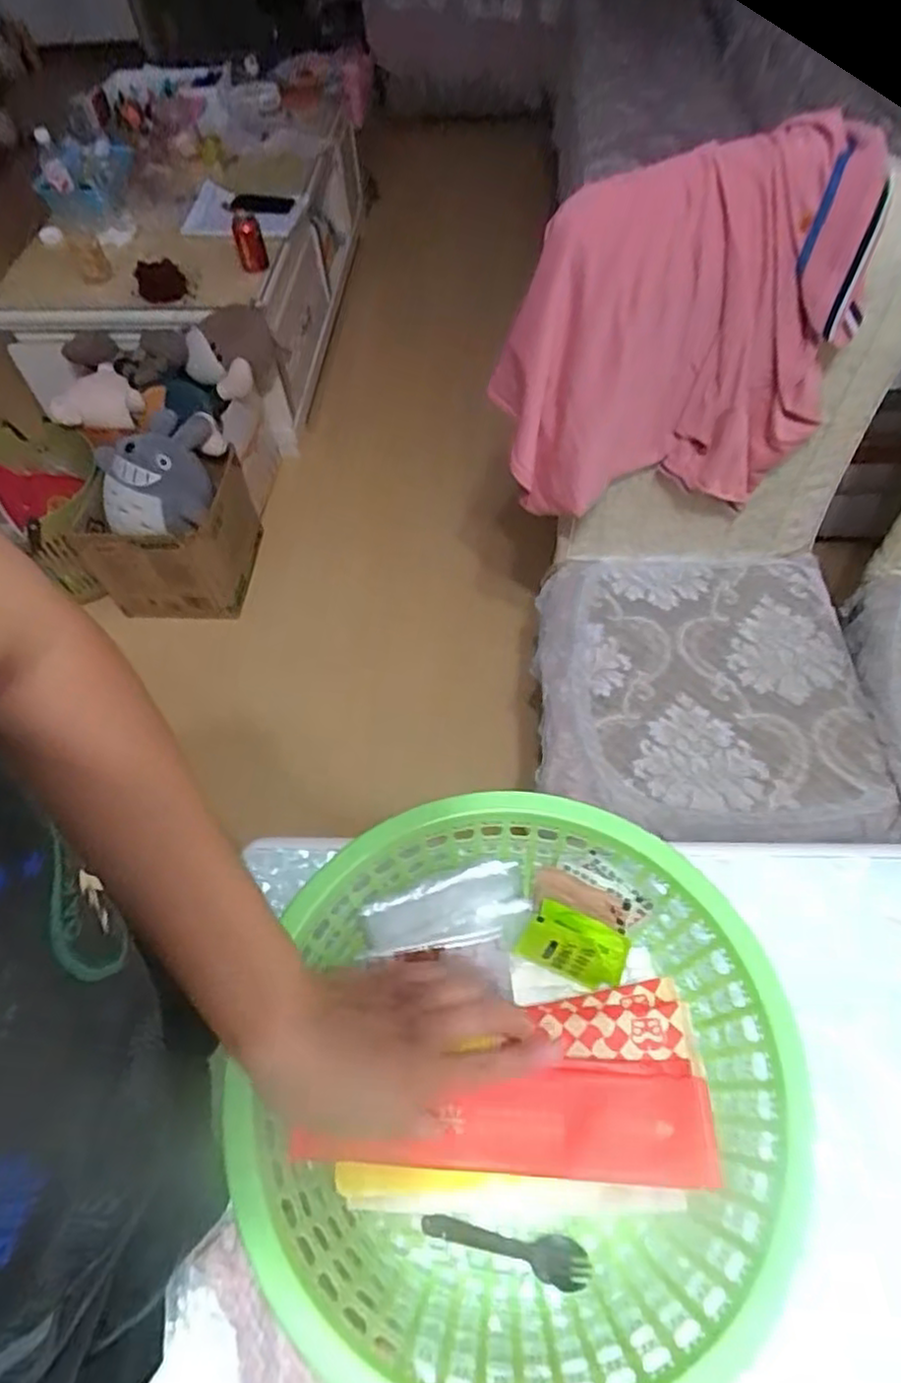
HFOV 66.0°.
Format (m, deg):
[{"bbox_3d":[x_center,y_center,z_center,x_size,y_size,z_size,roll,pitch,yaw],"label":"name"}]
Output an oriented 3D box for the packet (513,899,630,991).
[{"bbox_3d":[0.086,0.182,0.485,0.072,0.061,0.020,15,27,6],"label":"packet"}]

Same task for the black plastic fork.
[{"bbox_3d":[0.033,0.342,0.427,0.100,0.014,0.022,10,59,9],"label":"black plastic fork"}]

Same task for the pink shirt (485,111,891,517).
[{"bbox_3d":[0.265,-0.419,0.870,0.385,0.386,0.172,-10,58,-3],"label":"pink shirt"}]

